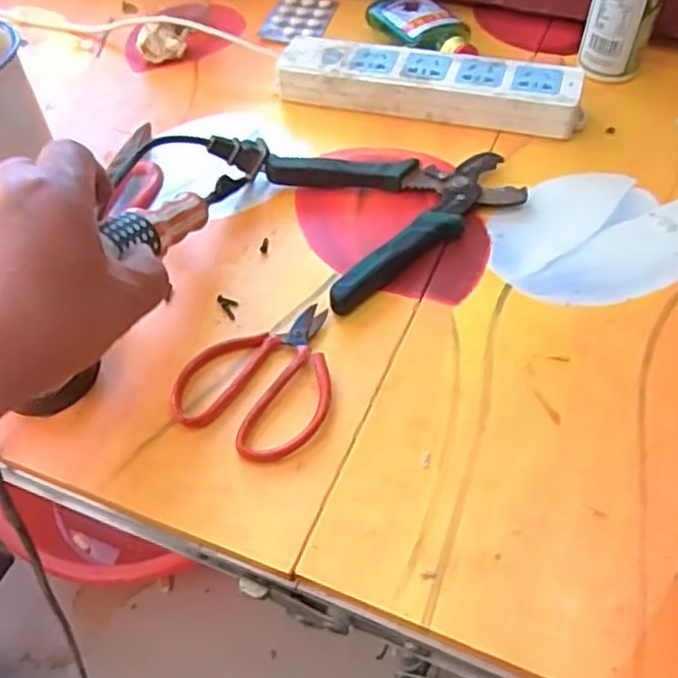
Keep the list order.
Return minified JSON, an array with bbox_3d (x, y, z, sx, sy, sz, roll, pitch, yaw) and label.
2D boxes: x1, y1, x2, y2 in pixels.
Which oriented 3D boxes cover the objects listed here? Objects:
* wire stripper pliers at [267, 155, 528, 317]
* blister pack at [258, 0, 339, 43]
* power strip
[{"bbox_3d":[0.045,-0.091,0.462,0.152,0.019,0.133,-18,52,-12],"label":"wire stripper pliers"},{"bbox_3d":[-0.036,-0.301,0.644,0.058,0.004,0.083,10,52,10],"label":"blister pack"},{"bbox_3d":[0.069,-0.195,0.534,0.226,0.031,0.053,13,53,13],"label":"power strip"}]

